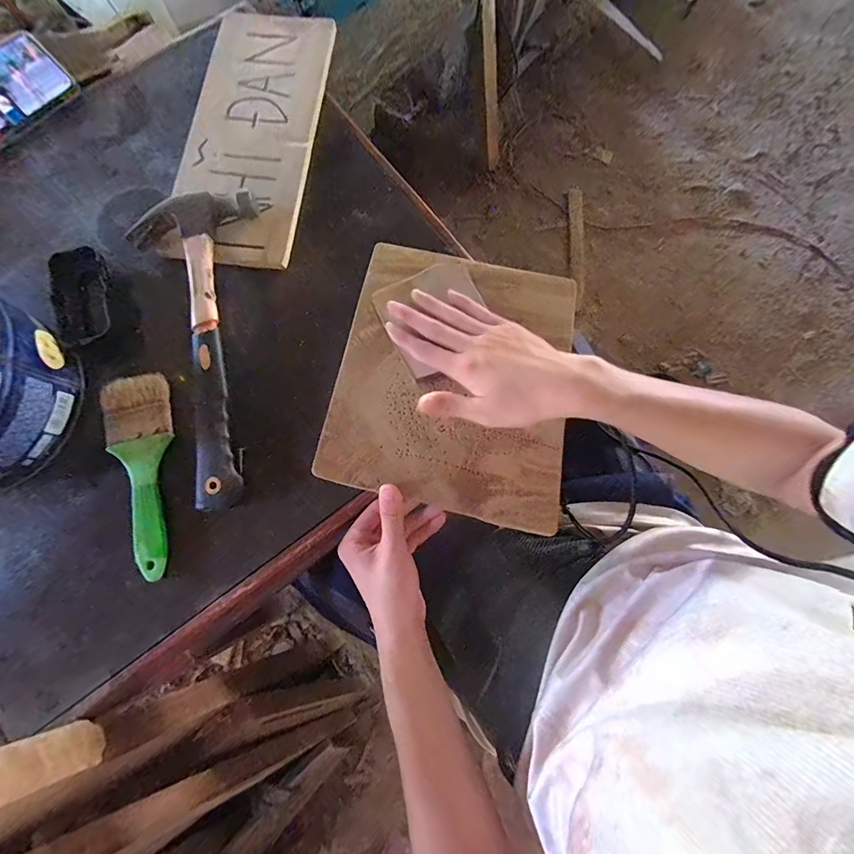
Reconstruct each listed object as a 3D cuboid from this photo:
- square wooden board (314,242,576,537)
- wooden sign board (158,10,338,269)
[{"bbox_3d":[0.030,-0.050,0.417,0.224,0.015,0.261,12,76,4],"label":"square wooden board"},{"bbox_3d":[-0.203,-0.351,0.491,0.141,0.014,0.347,6,76,3],"label":"wooden sign board"}]

